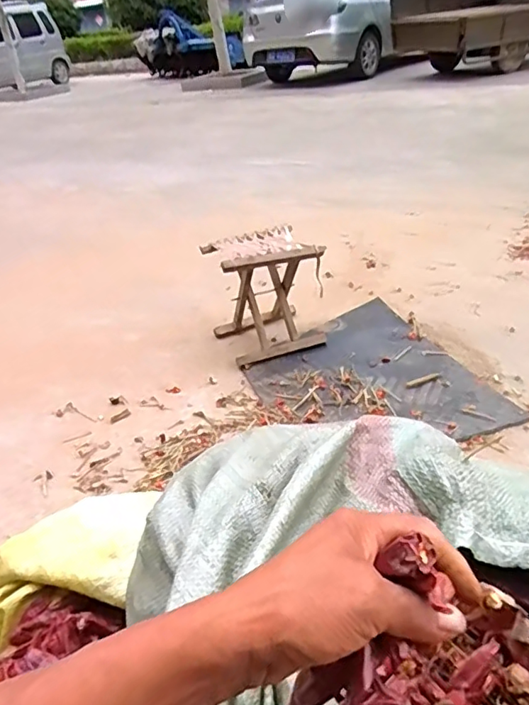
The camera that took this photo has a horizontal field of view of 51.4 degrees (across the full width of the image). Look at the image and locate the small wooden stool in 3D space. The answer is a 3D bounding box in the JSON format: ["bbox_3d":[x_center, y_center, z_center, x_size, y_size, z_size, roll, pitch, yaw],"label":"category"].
[{"bbox_3d":[0.003,-0.179,1.633,0.271,0.312,0.264,-18,35,-17],"label":"small wooden stool"}]

